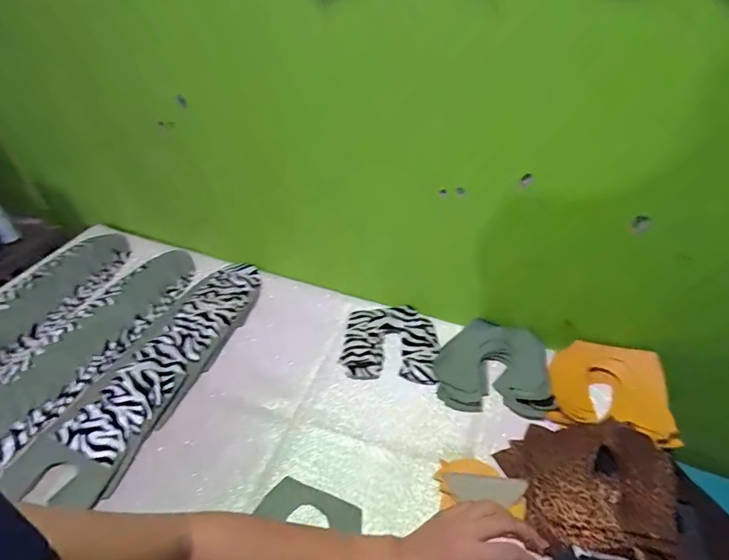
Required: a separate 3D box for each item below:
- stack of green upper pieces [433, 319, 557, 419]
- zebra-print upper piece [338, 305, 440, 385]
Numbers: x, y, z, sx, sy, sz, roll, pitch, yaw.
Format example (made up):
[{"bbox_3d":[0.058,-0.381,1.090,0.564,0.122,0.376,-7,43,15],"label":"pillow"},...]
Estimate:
[{"bbox_3d":[0.212,0.141,0.682,0.175,0.032,0.165,9,43,9],"label":"stack of green upper pieces"},{"bbox_3d":[0.046,0.110,0.737,0.164,0.012,0.163,4,43,4],"label":"zebra-print upper piece"}]

